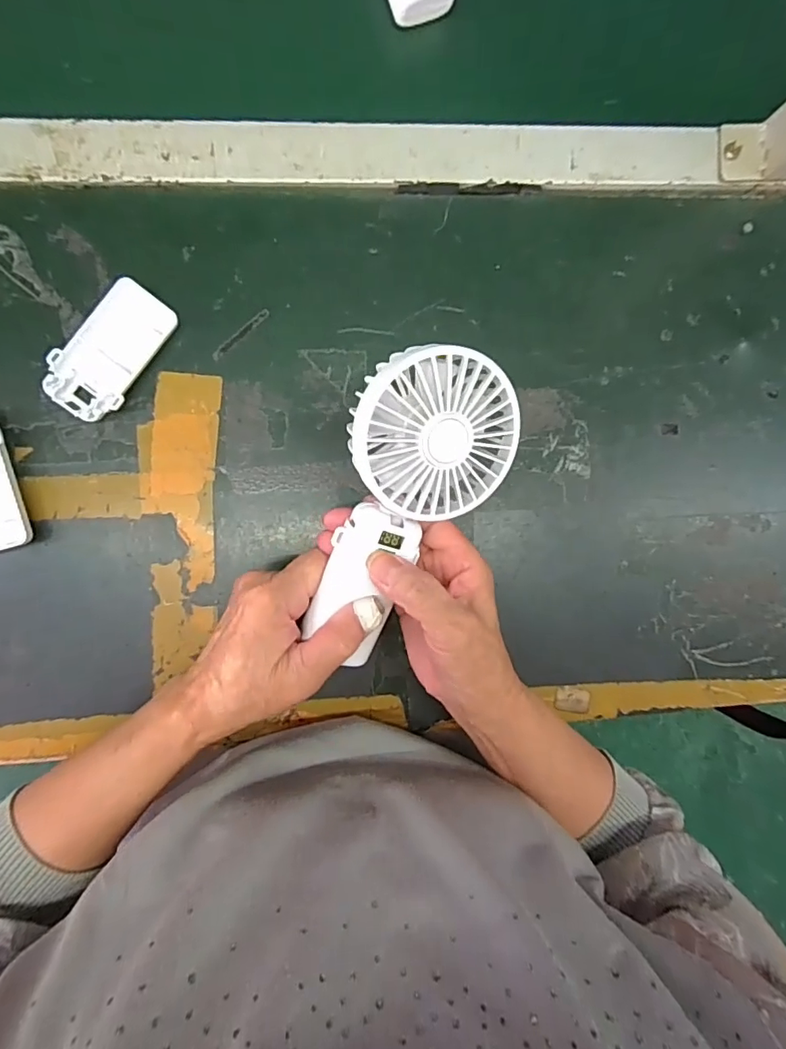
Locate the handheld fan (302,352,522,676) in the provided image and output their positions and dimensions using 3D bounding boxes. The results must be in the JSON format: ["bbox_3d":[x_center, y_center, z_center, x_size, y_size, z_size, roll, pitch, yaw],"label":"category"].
[{"bbox_3d":[0.010,-0.007,0.264,0.083,0.043,0.159,18,92,-6],"label":"handheld fan"}]

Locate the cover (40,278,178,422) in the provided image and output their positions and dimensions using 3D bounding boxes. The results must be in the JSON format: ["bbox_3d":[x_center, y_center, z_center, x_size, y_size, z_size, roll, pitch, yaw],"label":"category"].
[{"bbox_3d":[-0.193,-0.118,0.347,0.049,0.017,0.096,35,90,-4],"label":"cover"}]

